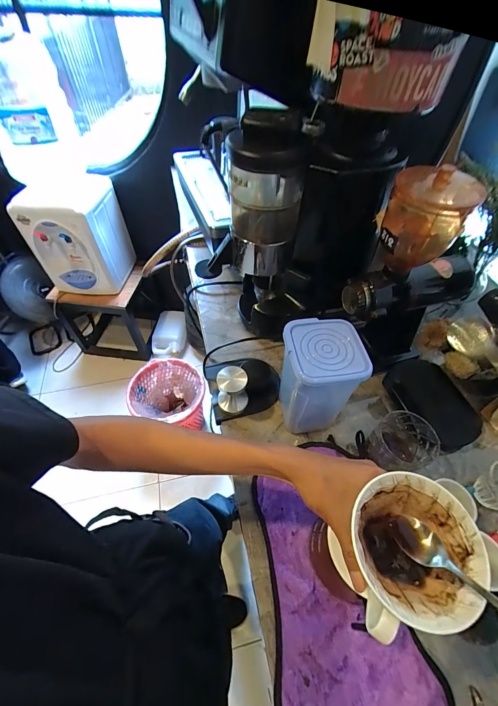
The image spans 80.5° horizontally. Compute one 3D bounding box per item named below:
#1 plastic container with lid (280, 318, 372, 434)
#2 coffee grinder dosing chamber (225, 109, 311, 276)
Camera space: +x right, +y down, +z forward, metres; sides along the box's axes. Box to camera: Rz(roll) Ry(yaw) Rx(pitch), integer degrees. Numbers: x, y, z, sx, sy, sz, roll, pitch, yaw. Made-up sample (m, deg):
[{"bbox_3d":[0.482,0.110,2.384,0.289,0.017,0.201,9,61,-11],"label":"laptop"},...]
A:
[{"bbox_3d":[0.103,0.050,0.481,0.105,0.198,0.105,-6,53,-6],"label":"plastic container with lid"},{"bbox_3d":[0.025,-0.245,0.483,0.113,0.230,0.098,0,53,-1],"label":"coffee grinder dosing chamber"}]

